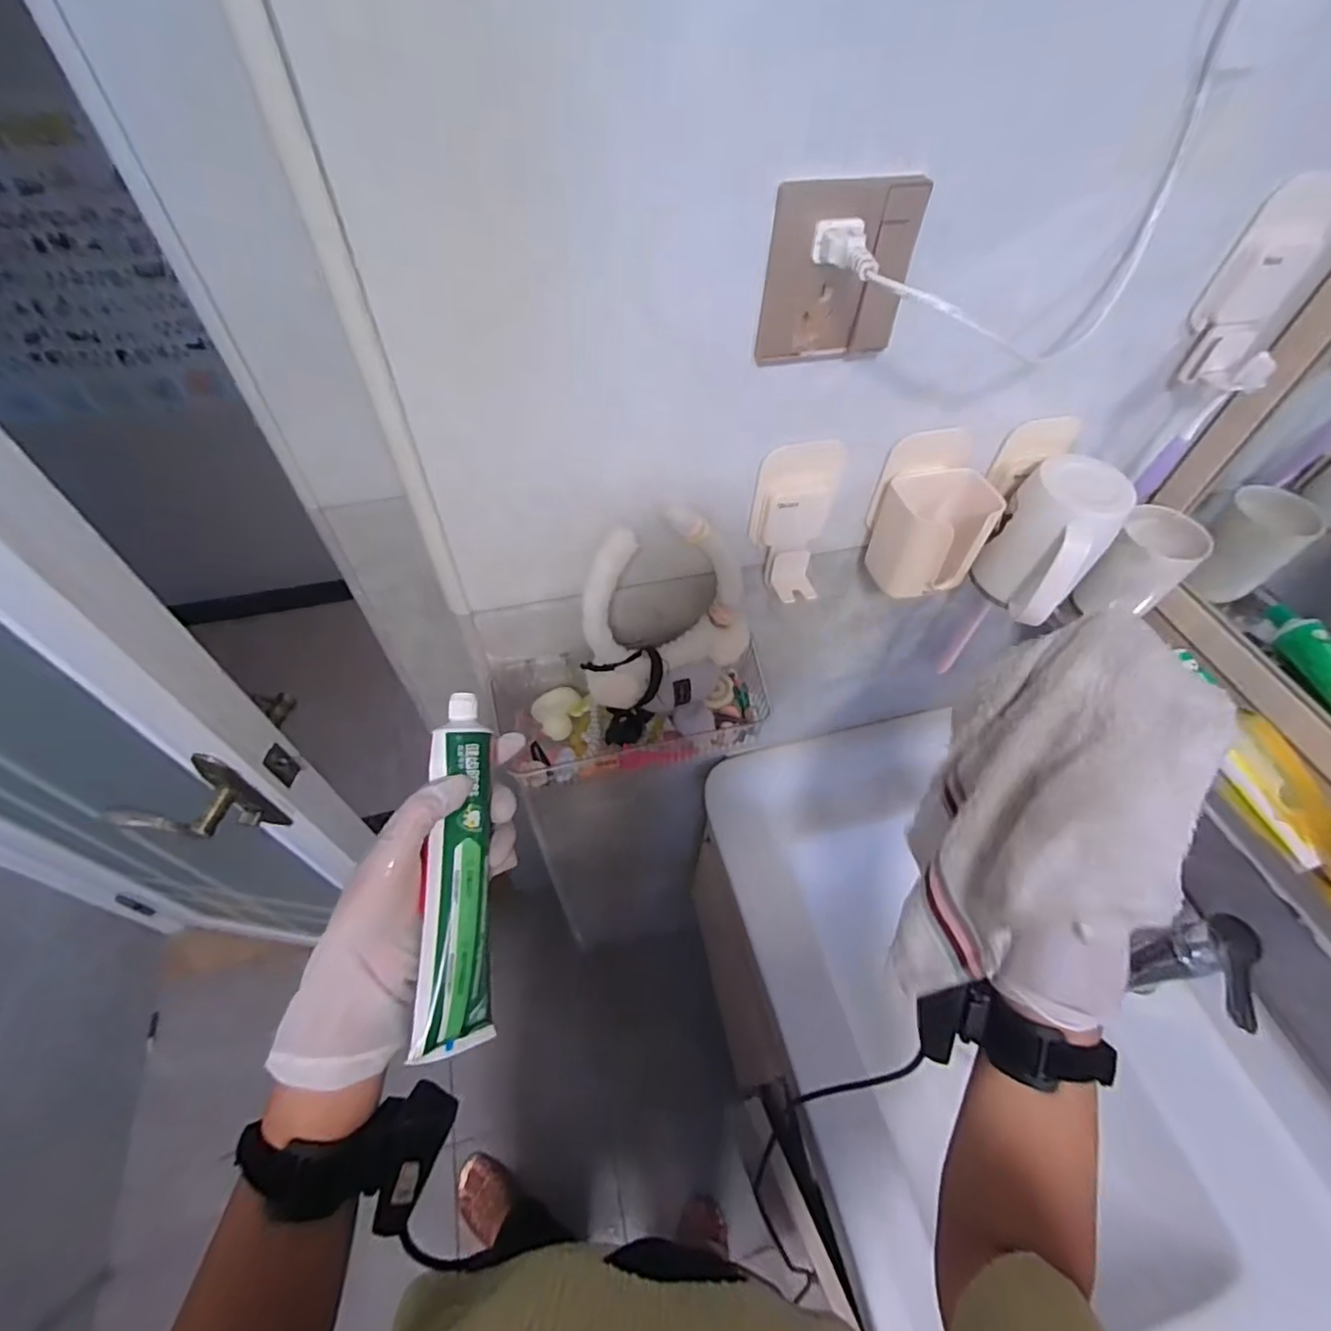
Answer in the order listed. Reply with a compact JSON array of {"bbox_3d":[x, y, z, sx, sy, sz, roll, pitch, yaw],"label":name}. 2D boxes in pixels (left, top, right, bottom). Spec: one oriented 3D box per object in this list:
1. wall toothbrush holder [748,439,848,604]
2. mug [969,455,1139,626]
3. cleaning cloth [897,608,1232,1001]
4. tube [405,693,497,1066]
[{"bbox_3d":[0.105,-0.107,0.478,0.069,0.117,0.048,-9,54,-9],"label":"wall toothbrush holder"},{"bbox_3d":[0.300,-0.095,0.492,0.078,0.113,0.087,37,60,23],"label":"mug"},{"bbox_3d":[0.209,0.093,0.343,0.075,0.241,0.133,11,7,-27],"label":"cleaning cloth"},{"bbox_3d":[-0.122,0.121,0.370,0.034,0.035,0.201,-1,80,-3],"label":"tube"}]

